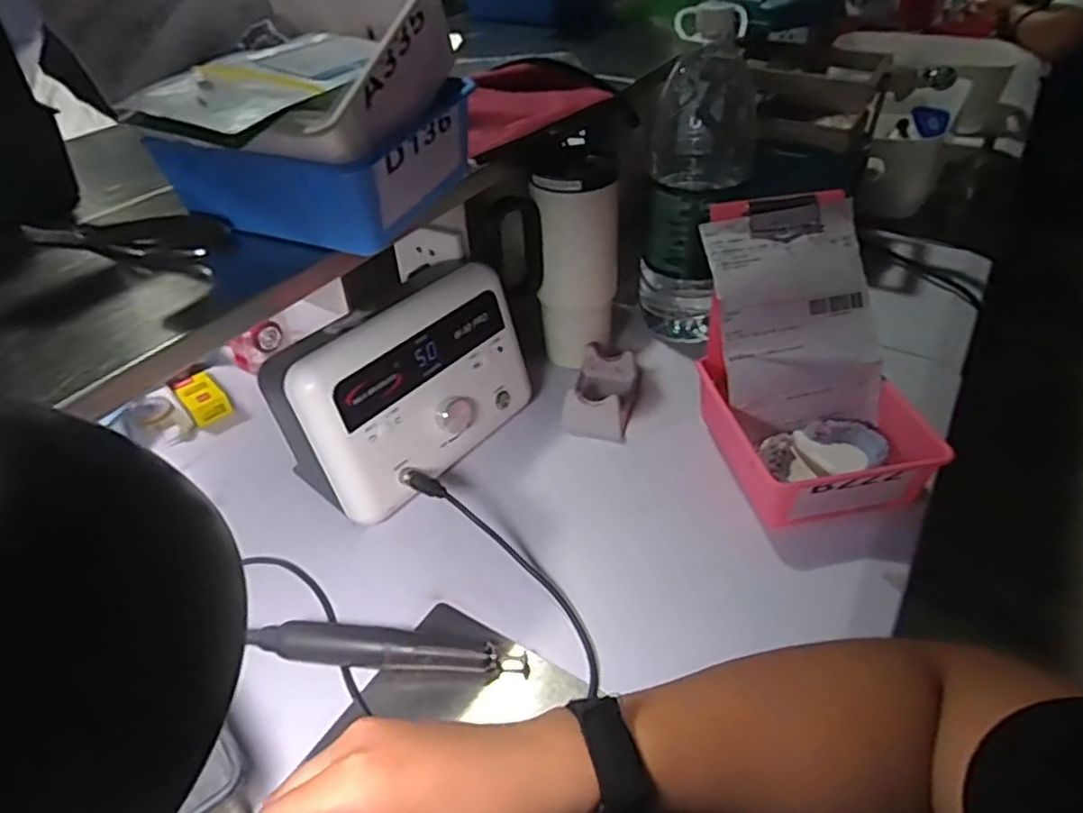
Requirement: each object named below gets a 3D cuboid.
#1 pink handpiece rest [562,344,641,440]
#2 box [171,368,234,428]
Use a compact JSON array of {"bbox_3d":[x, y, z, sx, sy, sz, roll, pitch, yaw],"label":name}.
[{"bbox_3d":[0.062,-0.017,0.675,0.061,0.035,0.108,9,42,13],"label":"pink handpiece rest"},{"bbox_3d":[-0.345,-0.007,0.695,0.038,0.023,0.068,-29,47,-28],"label":"box"}]

